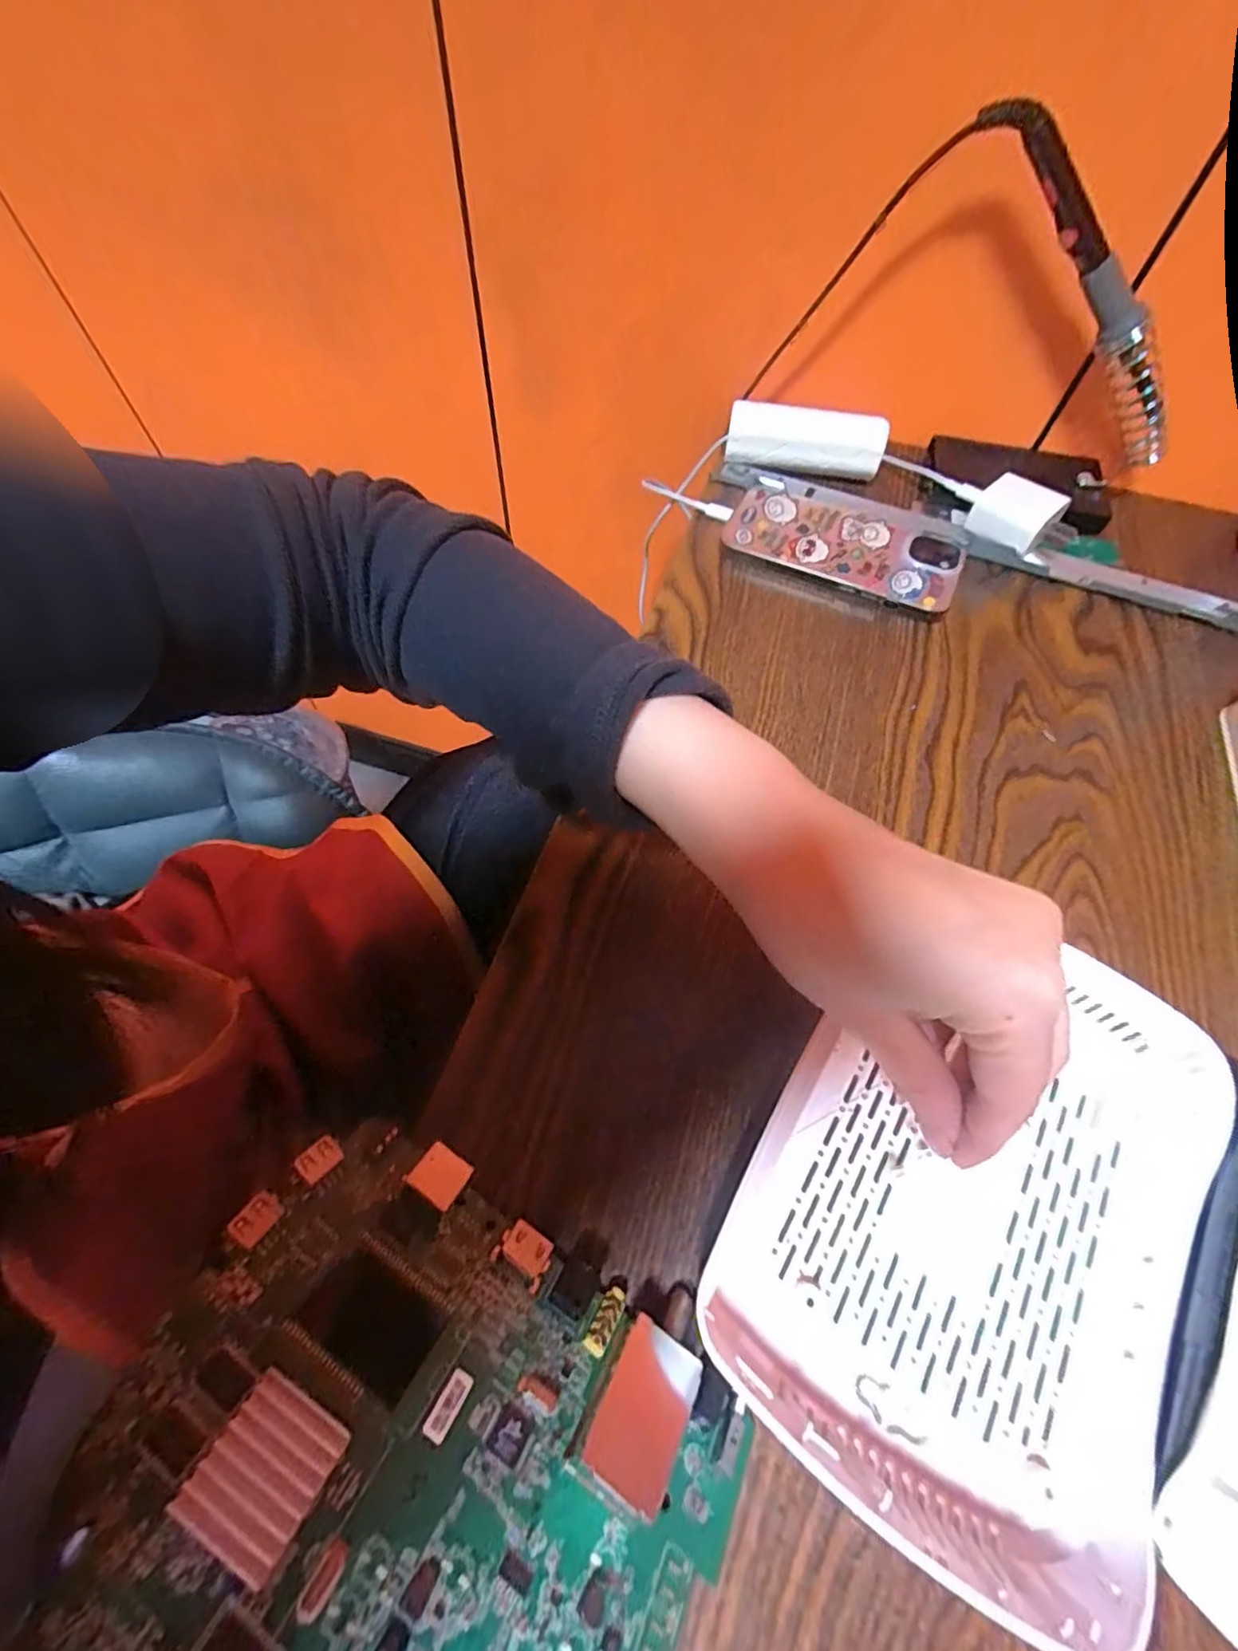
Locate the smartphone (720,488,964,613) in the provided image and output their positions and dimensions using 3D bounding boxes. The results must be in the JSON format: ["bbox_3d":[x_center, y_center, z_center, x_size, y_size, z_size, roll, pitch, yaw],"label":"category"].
[{"bbox_3d":[0.143,-0.178,0.386,0.142,0.014,0.069,22,63,10],"label":"smartphone"}]

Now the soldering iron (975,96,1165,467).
[{"bbox_3d":[0.262,-0.288,0.329,0.219,0.026,0.018,34,58,-29],"label":"soldering iron"}]

